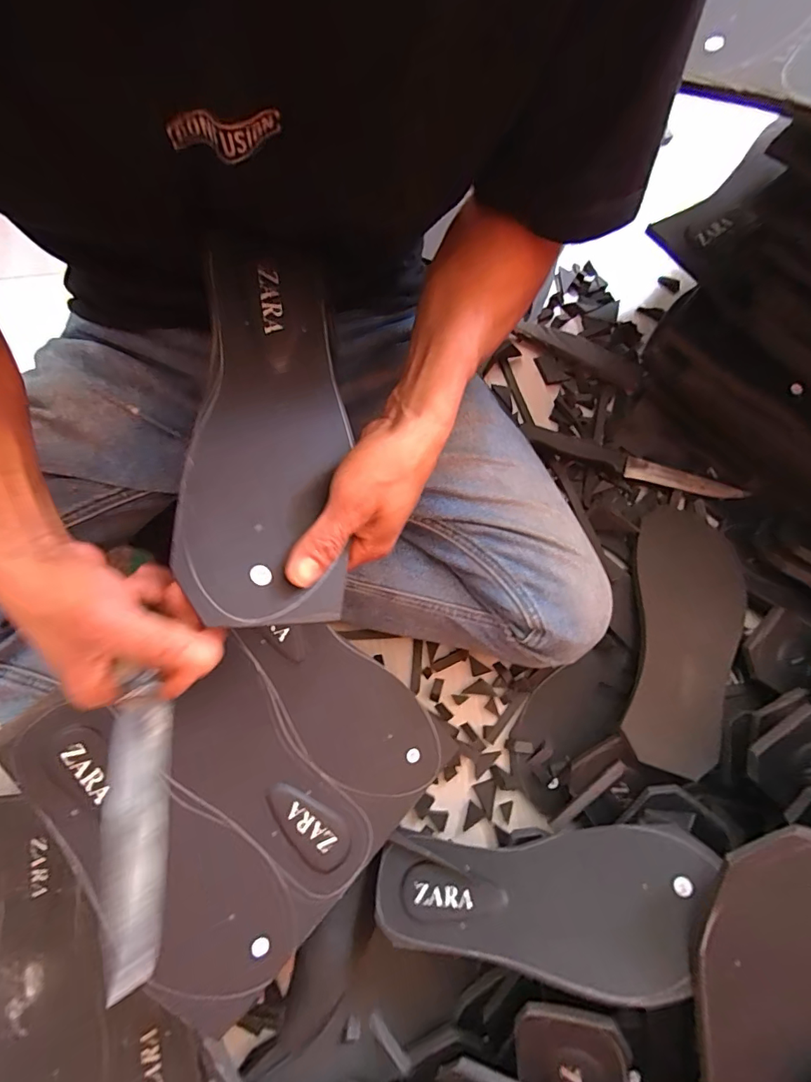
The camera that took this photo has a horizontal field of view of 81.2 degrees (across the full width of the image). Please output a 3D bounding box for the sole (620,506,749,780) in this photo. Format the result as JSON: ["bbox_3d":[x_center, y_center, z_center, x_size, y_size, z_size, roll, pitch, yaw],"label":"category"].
[{"bbox_3d":[0.263,0.077,0.449,0.103,0.021,0.272,23,59,4],"label":"sole"}]

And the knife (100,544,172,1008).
[{"bbox_3d":[-0.133,0.082,0.236,0.022,0.015,0.216,-22,51,-5],"label":"knife"}]

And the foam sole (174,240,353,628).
[{"bbox_3d":[-0.082,-0.076,0.291,0.089,0.006,0.247,5,76,-22],"label":"foam sole"}]

